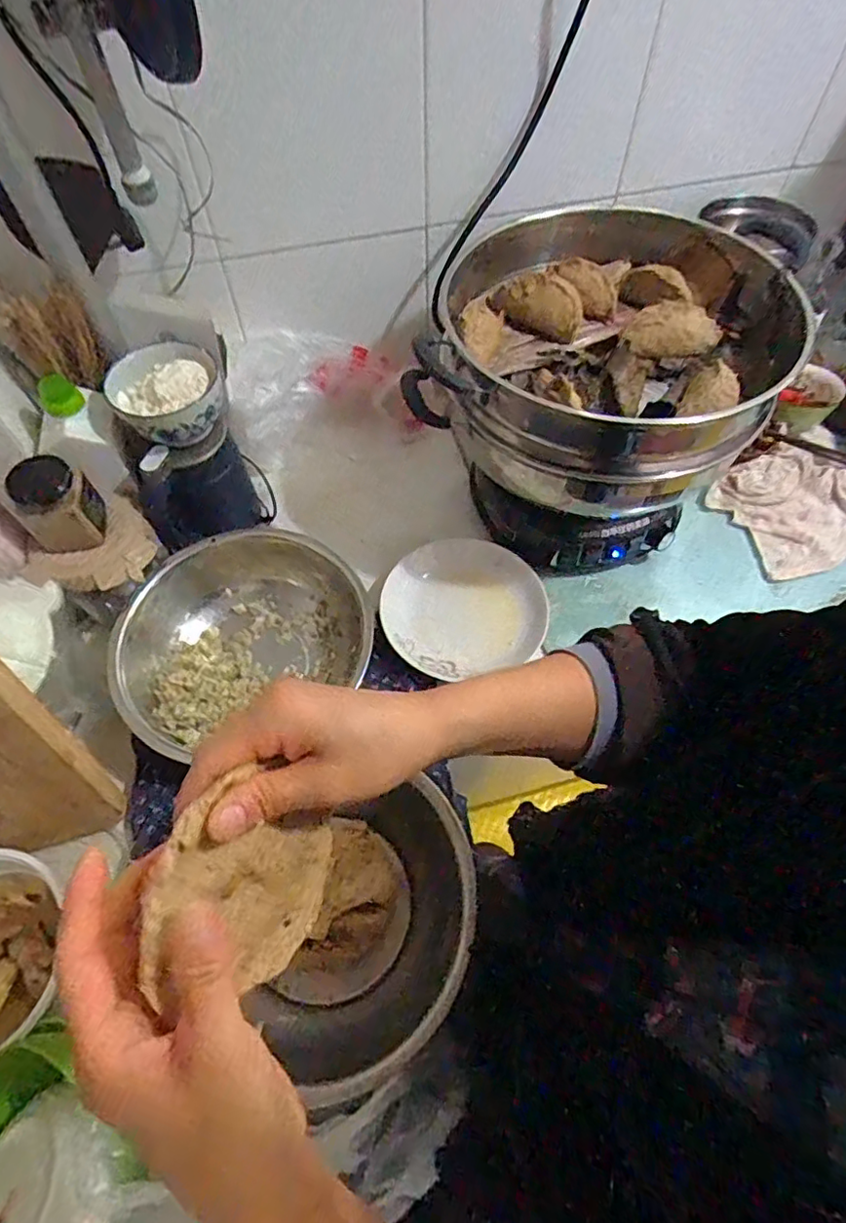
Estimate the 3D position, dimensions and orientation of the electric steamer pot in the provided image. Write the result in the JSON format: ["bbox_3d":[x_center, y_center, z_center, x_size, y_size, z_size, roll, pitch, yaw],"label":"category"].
[{"bbox_3d":[0.205,-0.266,0.723,0.358,0.273,0.409,15,61,10],"label":"electric steamer pot"}]

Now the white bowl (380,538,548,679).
[{"bbox_3d":[0.051,-0.007,0.718,0.195,0.034,0.171,-16,61,-8],"label":"white bowl"}]

